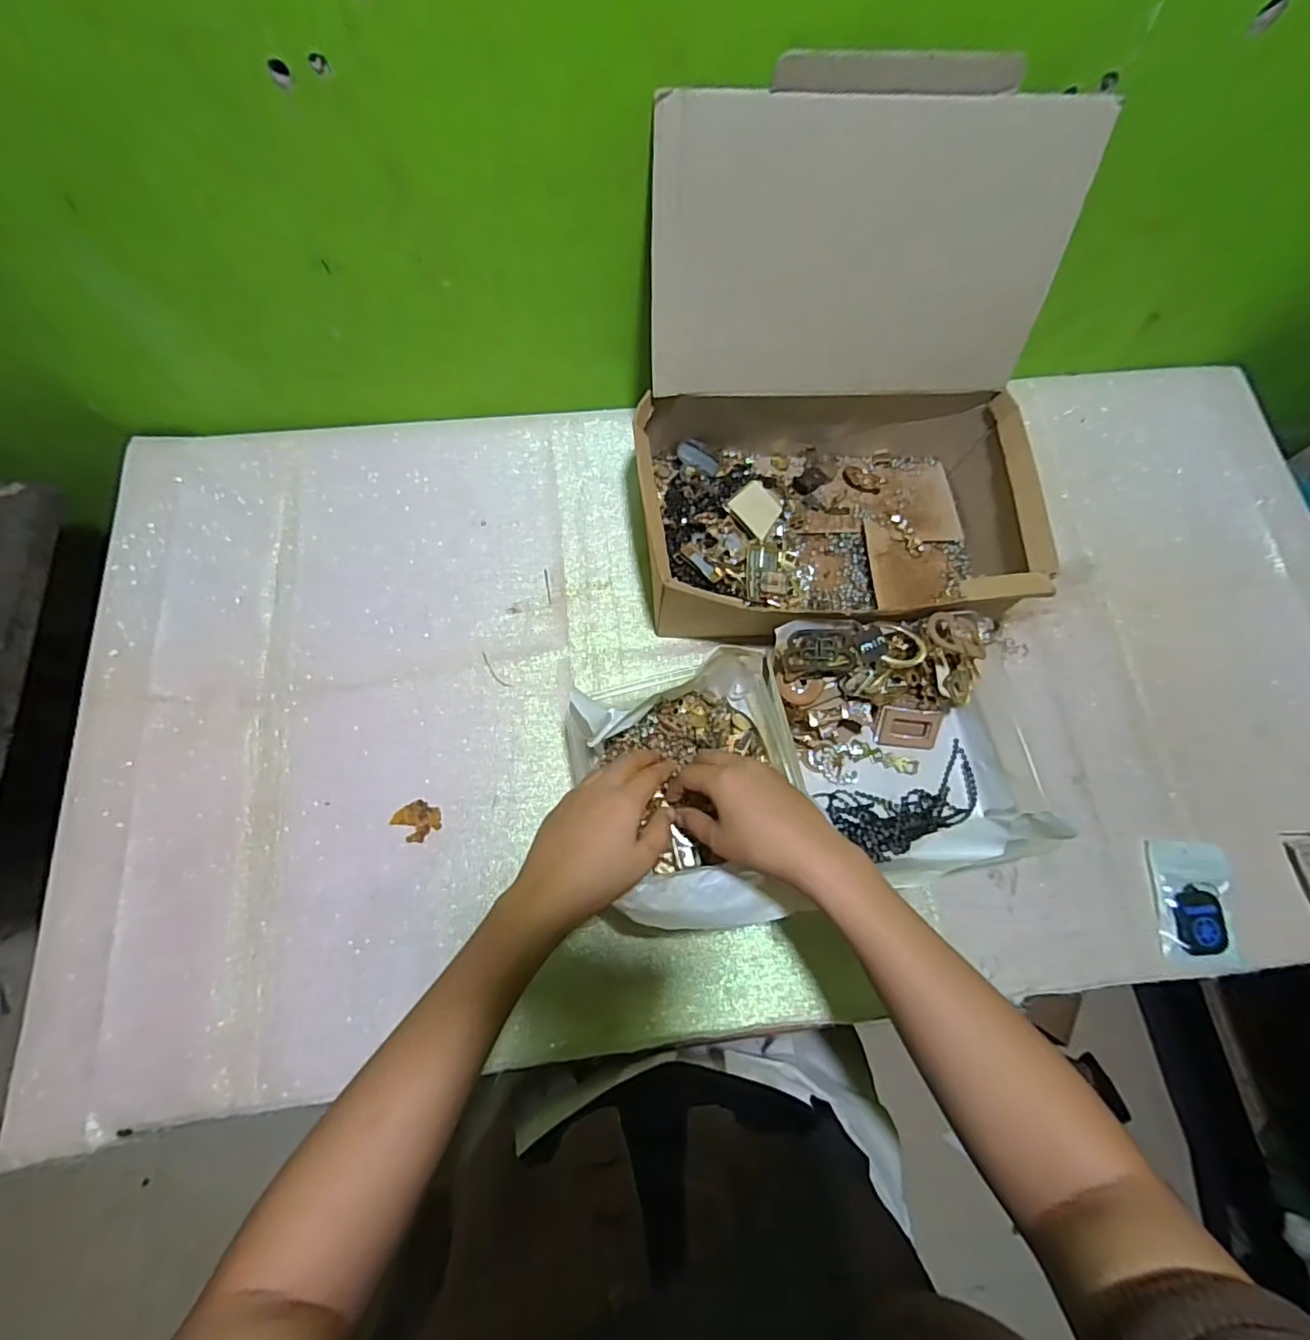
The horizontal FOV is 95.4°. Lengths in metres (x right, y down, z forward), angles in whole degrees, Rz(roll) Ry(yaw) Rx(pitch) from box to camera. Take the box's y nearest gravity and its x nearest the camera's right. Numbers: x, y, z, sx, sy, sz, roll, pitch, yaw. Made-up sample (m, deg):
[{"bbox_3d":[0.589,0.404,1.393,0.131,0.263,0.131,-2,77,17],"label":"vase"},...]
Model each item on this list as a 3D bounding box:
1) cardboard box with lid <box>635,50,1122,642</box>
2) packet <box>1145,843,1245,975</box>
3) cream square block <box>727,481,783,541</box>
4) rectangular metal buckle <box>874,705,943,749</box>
[{"bbox_3d":[0.156,-0.203,0.479,0.330,0.273,0.296,-4,74,-3],"label":"cardboard box with lid"},{"bbox_3d":[0.459,0.198,0.506,0.065,0.010,0.098,5,73,0],"label":"packet"},{"bbox_3d":[0.093,-0.149,0.550,0.044,0.007,0.043,39,86,-14],"label":"cream square block"},{"bbox_3d":[0.227,0.052,0.538,0.054,0.007,0.036,7,98,1],"label":"rectangular metal buckle"}]

